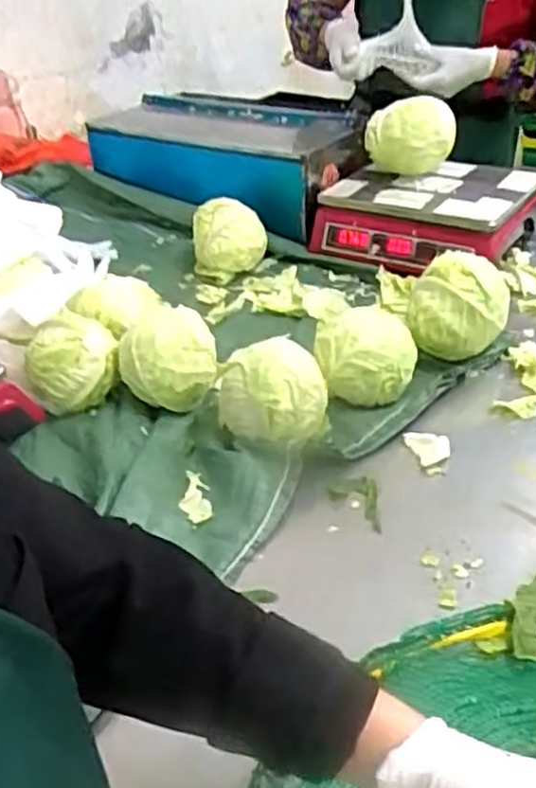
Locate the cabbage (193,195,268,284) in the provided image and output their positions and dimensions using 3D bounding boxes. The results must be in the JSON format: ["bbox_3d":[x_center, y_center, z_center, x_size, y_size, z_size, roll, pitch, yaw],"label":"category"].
[{"bbox_3d":[-0.062,-0.250,1.201,0.118,0.104,0.108,-6,34,-2],"label":"cabbage"}]

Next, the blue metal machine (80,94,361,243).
[{"bbox_3d":[-0.087,-0.464,1.400,0.551,0.157,0.240,26,45,37],"label":"blue metal machine"}]

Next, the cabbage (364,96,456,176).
[{"bbox_3d":[0.216,-0.388,1.153,0.125,0.109,0.130,-1,34,6],"label":"cabbage"}]

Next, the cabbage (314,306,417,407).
[{"bbox_3d":[0.117,-0.043,0.883,0.115,0.098,0.116,2,35,10],"label":"cabbage"}]

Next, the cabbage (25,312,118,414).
[{"bbox_3d":[-0.239,-0.040,0.913,0.108,0.091,0.083,-15,36,-15],"label":"cabbage"}]

